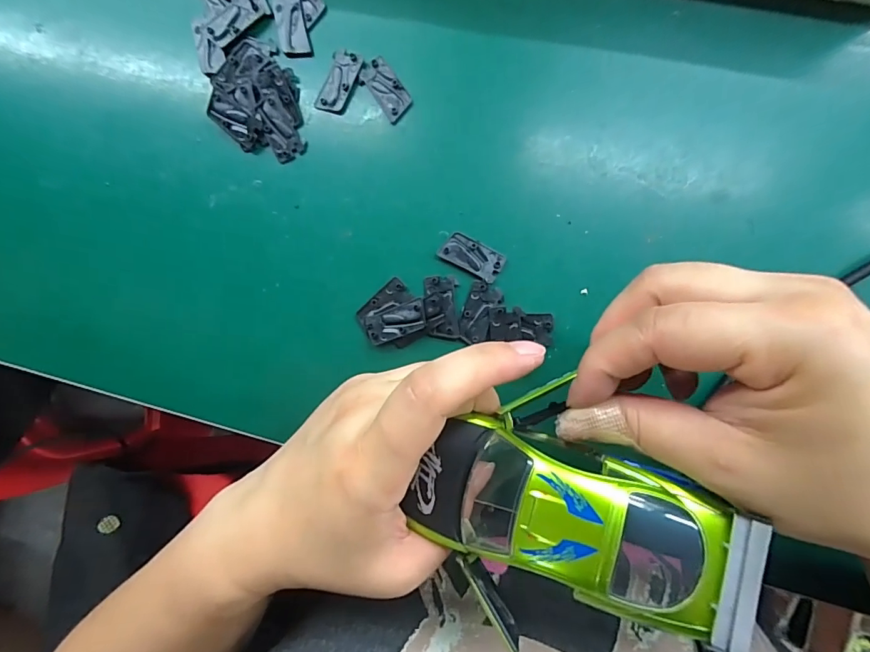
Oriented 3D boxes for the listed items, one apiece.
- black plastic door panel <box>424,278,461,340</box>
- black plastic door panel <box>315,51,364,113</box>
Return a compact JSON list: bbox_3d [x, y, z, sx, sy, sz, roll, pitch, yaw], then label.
[{"bbox_3d":[0.004,-0.010,0.246,0.018,0.005,0.033,-1,94,7],"label":"black plastic door panel"},{"bbox_3d":[-0.053,-0.134,0.248,0.017,0.004,0.033,21,96,5],"label":"black plastic door panel"}]

